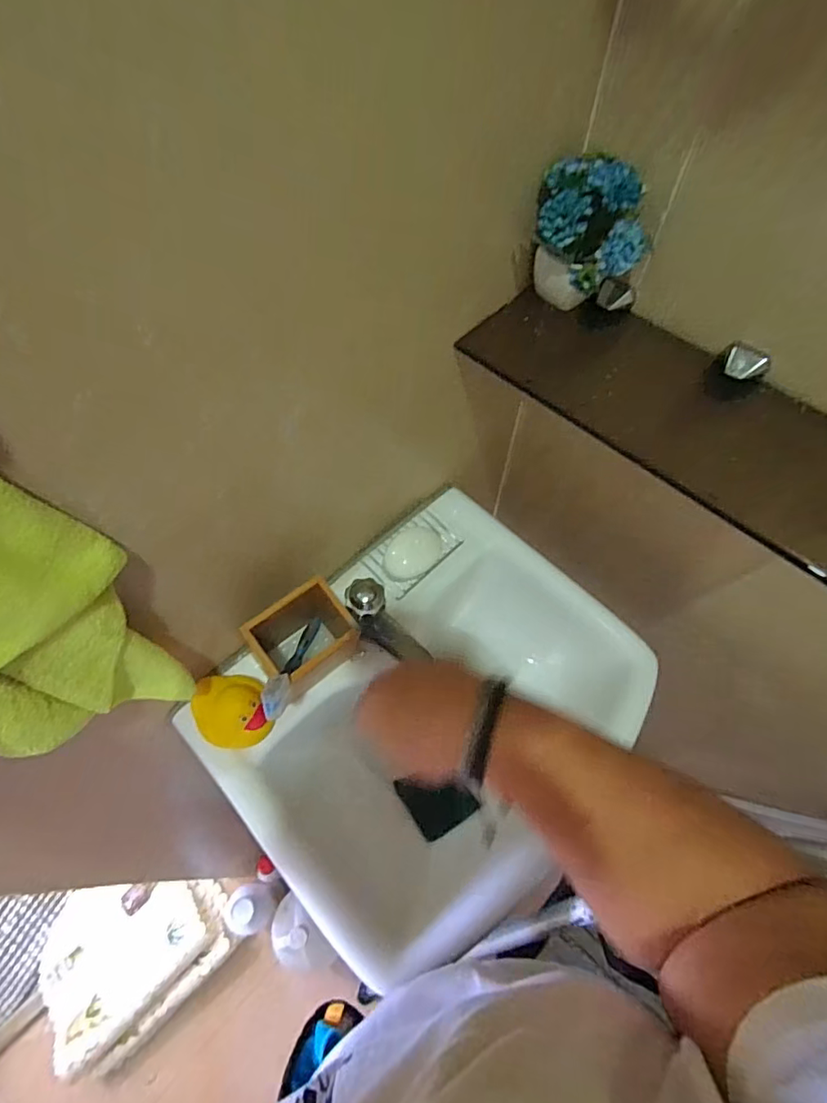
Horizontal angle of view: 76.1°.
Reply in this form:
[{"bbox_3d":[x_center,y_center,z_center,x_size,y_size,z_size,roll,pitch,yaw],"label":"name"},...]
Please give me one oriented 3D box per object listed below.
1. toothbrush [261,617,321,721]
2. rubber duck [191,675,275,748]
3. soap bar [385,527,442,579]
[{"bbox_3d":[-0.109,0.105,0.496,0.013,0.182,0.032,1,101,1],"label":"toothbrush"},{"bbox_3d":[-0.181,0.156,0.517,0.079,0.064,0.061,10,61,6],"label":"rubber duck"},{"bbox_3d":[-0.001,0.001,0.648,0.074,0.020,0.052,-35,66,-18],"label":"soap bar"}]

